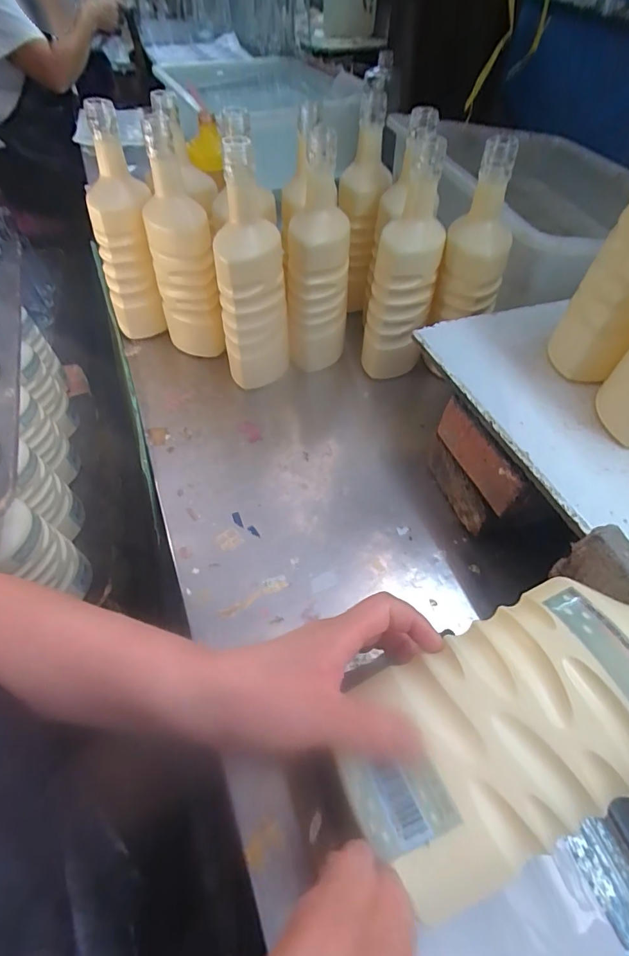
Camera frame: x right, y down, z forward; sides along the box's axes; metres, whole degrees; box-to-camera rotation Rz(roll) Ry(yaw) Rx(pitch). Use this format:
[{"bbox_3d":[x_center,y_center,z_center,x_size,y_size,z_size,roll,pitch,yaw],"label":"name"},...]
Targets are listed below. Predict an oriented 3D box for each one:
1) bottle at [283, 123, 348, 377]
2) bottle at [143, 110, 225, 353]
[{"bbox_3d":[0.003,-0.248,0.522,0.080,0.255,0.093,3,52,0],"label":"bottle"},{"bbox_3d":[-0.155,-0.254,0.513,0.069,0.255,0.058,-13,54,-12],"label":"bottle"}]

